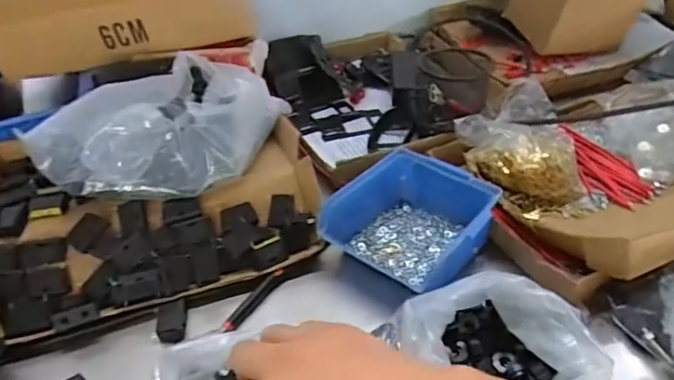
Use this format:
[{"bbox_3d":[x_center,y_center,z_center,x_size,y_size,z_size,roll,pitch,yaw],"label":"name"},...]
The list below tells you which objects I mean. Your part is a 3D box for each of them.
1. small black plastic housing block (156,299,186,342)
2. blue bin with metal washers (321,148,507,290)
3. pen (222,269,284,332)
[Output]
[{"bbox_3d":[-0.145,0.115,0.470,0.026,0.011,0.042,-9,38,-8],"label":"small black plastic housing block"},{"bbox_3d":[0.072,0.032,0.515,0.133,0.063,0.130,23,45,29],"label":"blue bin with metal washers"},{"bbox_3d":[-0.075,0.098,0.483,0.011,0.007,0.077,19,43,26],"label":"pen"}]

